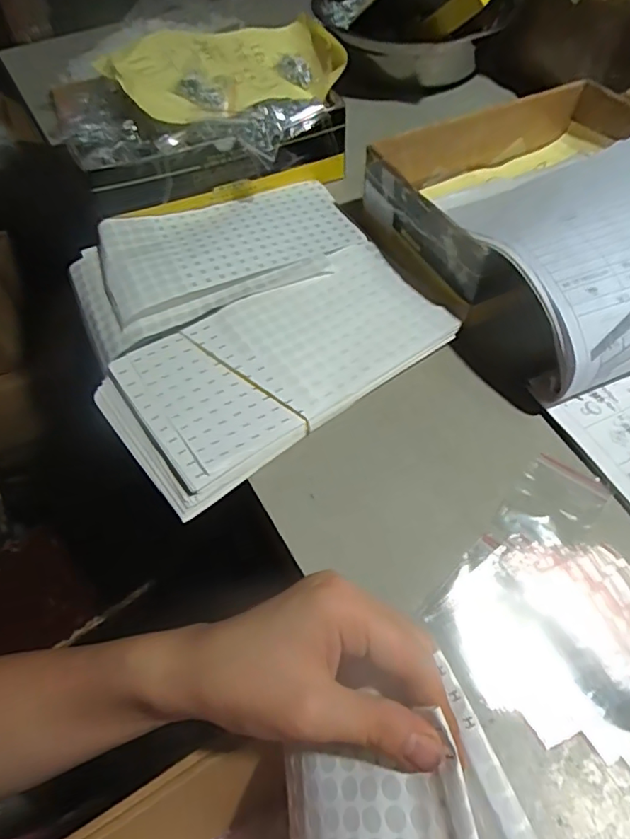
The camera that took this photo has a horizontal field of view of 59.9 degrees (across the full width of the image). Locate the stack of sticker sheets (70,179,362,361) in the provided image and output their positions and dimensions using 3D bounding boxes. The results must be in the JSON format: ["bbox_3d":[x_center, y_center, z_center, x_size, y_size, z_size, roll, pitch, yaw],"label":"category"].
[{"bbox_3d":[-0.086,-0.142,0.486,0.249,0.032,0.155,-25,57,-15],"label":"stack of sticker sheets"}]

